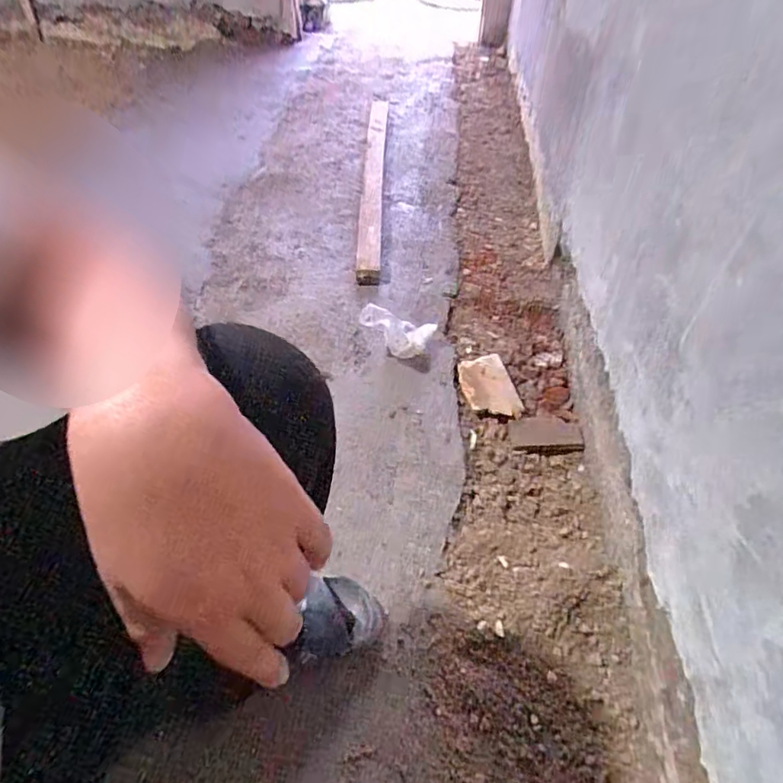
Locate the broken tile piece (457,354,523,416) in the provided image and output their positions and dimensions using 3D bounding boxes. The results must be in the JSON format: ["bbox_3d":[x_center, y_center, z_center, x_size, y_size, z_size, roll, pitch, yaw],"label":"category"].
[{"bbox_3d":[0.195,-0.014,1.088,0.113,0.016,0.145,-2,56,-17],"label":"broken tile piece"}]

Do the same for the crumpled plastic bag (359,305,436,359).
[{"bbox_3d":[0.008,-0.122,1.083,0.164,0.084,0.052,28,40,-33],"label":"crumpled plastic bag"}]

